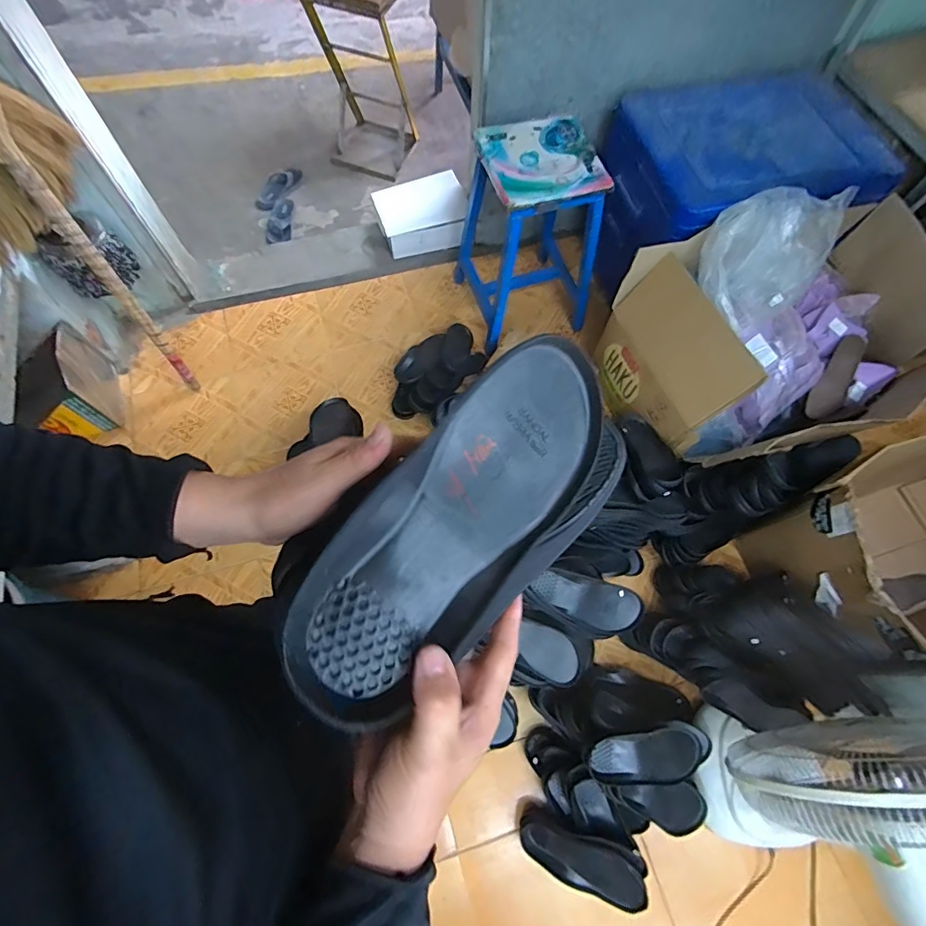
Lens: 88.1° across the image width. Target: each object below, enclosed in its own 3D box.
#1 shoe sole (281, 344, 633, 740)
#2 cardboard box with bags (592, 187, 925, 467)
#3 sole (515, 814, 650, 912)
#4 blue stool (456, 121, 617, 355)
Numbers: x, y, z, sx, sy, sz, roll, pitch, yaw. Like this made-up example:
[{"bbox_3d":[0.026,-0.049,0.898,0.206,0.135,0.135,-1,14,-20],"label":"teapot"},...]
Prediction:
[{"bbox_3d":[0.006,0.036,0.300,0.117,0.038,0.264,47,75,-8],"label":"shoe sole"},{"bbox_3d":[0.803,-0.297,1.195,0.727,0.402,0.540,-13,69,-7],"label":"cardboard box with bags"},{"bbox_3d":[0.249,0.837,1.009,0.261,0.049,0.112,7,66,29],"label":"sole"},{"bbox_3d":[0.187,-0.651,1.377,0.356,0.496,0.370,-15,69,-8],"label":"blue stool"}]

